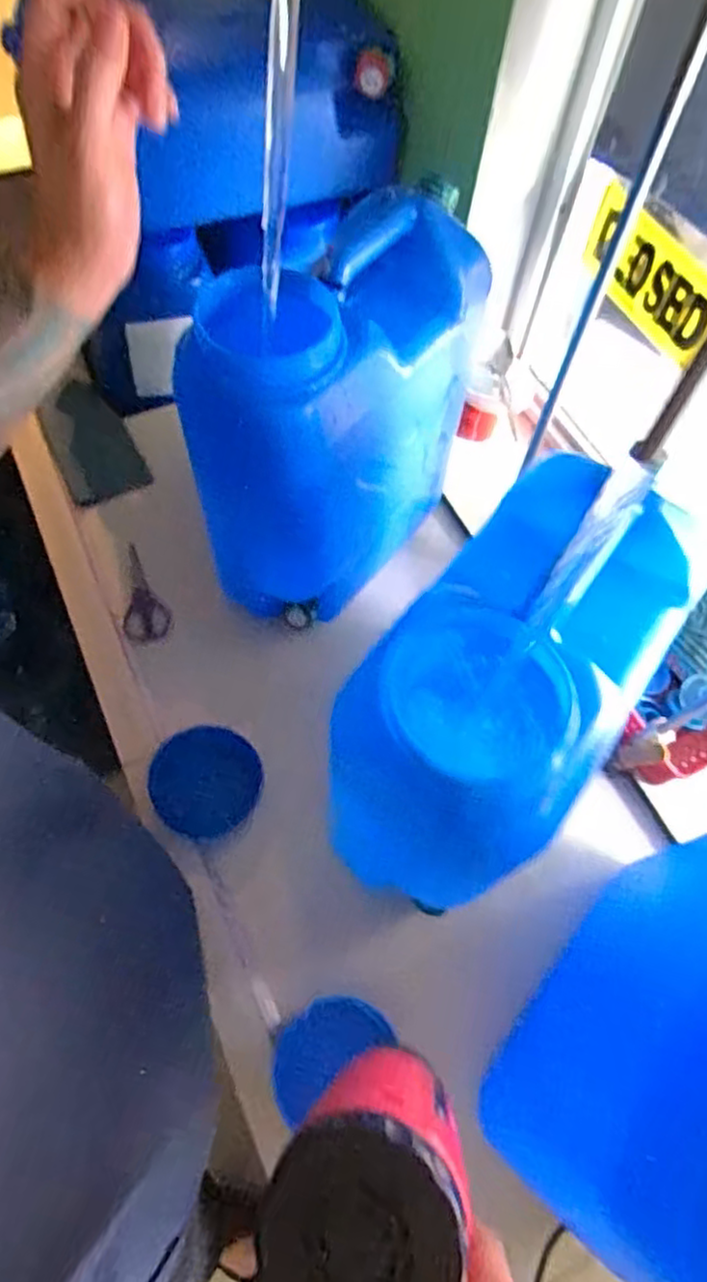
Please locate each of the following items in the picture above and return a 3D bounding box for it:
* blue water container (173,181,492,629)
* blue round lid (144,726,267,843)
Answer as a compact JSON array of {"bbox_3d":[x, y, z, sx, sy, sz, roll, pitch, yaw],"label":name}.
[{"bbox_3d":[-0.016,-0.215,0.716,0.175,0.339,0.278,33,66,13],"label":"blue water container"},{"bbox_3d":[-0.165,0.153,0.765,0.125,0.016,0.117,1,63,-3],"label":"blue round lid"}]

